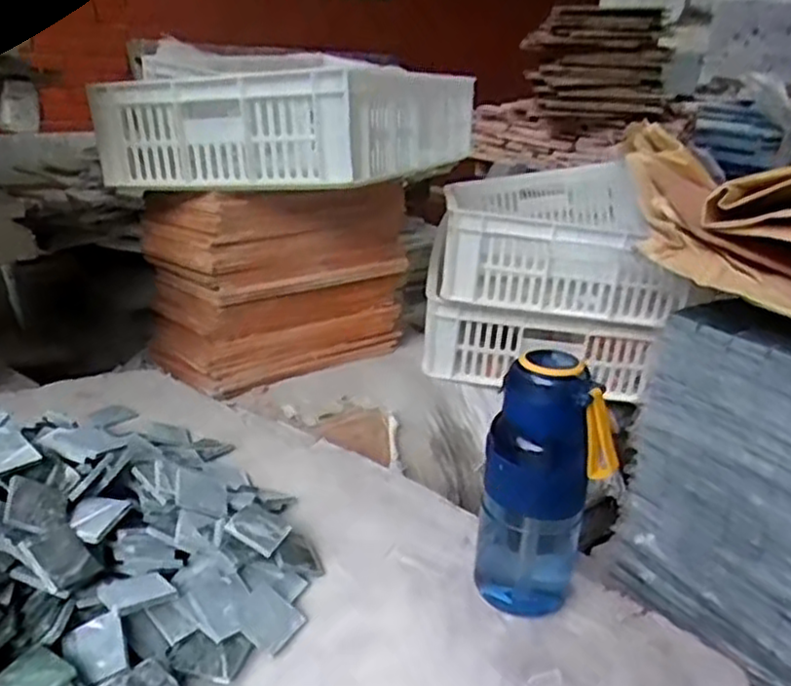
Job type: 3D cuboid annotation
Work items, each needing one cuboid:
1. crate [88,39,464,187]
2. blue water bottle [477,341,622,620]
[{"bbox_3d":[-0.119,-0.320,1.068,0.351,0.137,0.482,13,24,24],"label":"crate"},{"bbox_3d":[0.121,0.120,0.618,0.096,0.228,0.064,5,22,5],"label":"blue water bottle"}]

